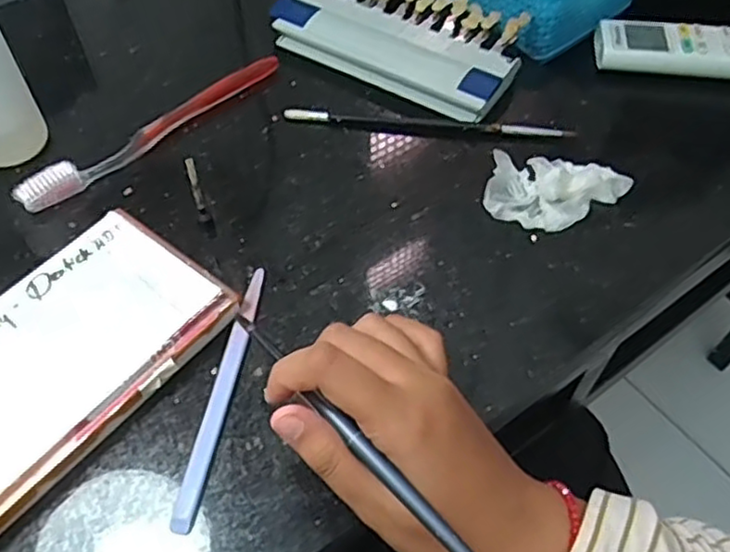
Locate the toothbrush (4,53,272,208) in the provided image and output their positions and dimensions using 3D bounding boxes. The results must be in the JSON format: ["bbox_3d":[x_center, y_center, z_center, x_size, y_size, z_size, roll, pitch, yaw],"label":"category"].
[{"bbox_3d":[-0.131,-0.096,0.436,0.189,0.012,0.019,-39,66,-23],"label":"toothbrush"}]

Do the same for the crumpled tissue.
[{"bbox_3d":[0.112,-0.050,0.403,0.077,0.015,0.051,18,59,10],"label":"crumpled tissue"}]

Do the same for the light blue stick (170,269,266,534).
[{"bbox_3d":[-0.069,0.054,0.334,0.010,0.008,0.137,9,57,5],"label":"light blue stick"}]

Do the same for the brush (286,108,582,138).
[{"bbox_3d":[0.041,-0.099,0.443,0.184,0.010,0.008,6,57,2],"label":"brush"}]

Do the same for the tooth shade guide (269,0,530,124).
[{"bbox_3d":[0.024,-0.173,0.485,0.173,0.022,0.096,25,60,14],"label":"tooth shade guide"}]

